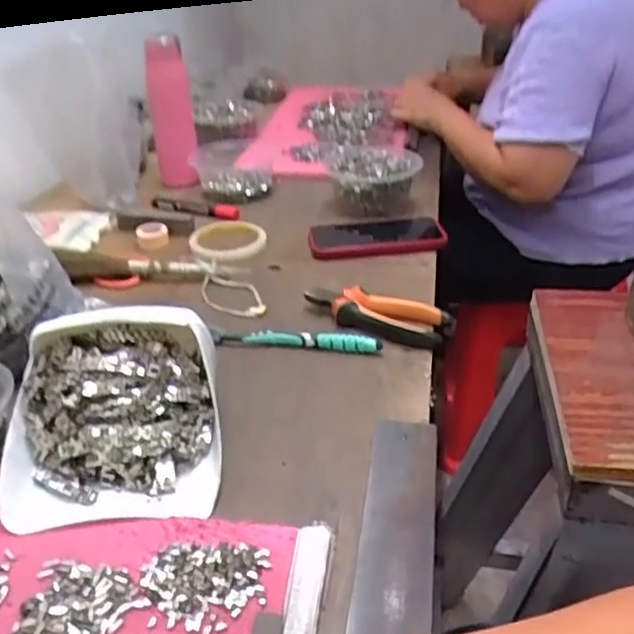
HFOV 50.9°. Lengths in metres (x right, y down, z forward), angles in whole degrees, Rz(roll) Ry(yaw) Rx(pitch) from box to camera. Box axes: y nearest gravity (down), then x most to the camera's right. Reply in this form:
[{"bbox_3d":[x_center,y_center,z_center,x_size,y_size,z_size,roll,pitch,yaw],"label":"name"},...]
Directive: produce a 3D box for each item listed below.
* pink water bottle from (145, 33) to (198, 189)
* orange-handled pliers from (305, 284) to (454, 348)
[{"bbox_3d":[-0.216,-0.305,0.988,0.062,0.205,0.065,-8,31,-8],"label":"pink water bottle"},{"bbox_3d":[0.060,-0.002,0.672,0.149,0.026,0.052,7,33,17],"label":"orange-handled pliers"}]

